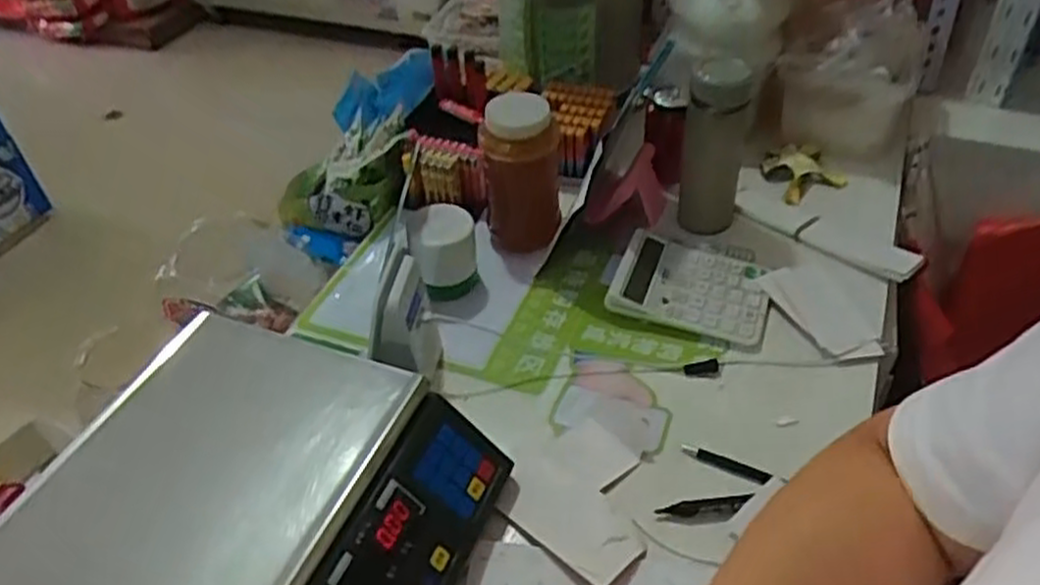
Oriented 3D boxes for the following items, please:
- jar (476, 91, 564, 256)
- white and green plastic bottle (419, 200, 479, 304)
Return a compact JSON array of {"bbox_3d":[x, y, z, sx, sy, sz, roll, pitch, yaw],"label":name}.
[{"bbox_3d":[0.003,-0.123,0.872,0.083,0.193,0.082,-2,43,2],"label":"jar"},{"bbox_3d":[-0.081,-0.043,0.859,0.064,0.086,0.060,-5,43,0],"label":"white and green plastic bottle"}]

